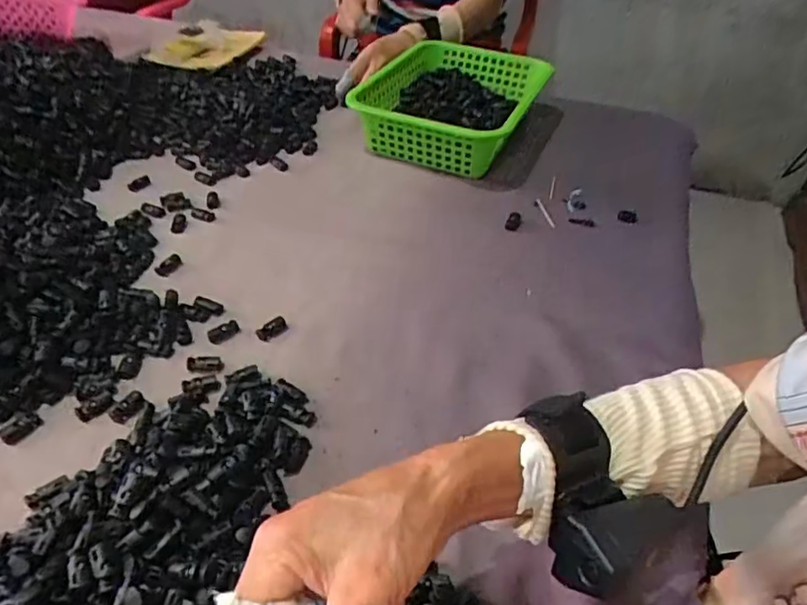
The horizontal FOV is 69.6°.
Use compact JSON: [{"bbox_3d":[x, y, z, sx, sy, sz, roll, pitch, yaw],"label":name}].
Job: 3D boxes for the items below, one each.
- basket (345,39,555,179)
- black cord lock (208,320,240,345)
[{"bbox_3d":[0.073,-0.284,0.824,0.221,0.087,0.304,20,44,18],"label":"basket"},{"bbox_3d":[-0.161,0.026,0.521,0.028,0.009,0.014,-23,48,-27],"label":"black cord lock"}]

